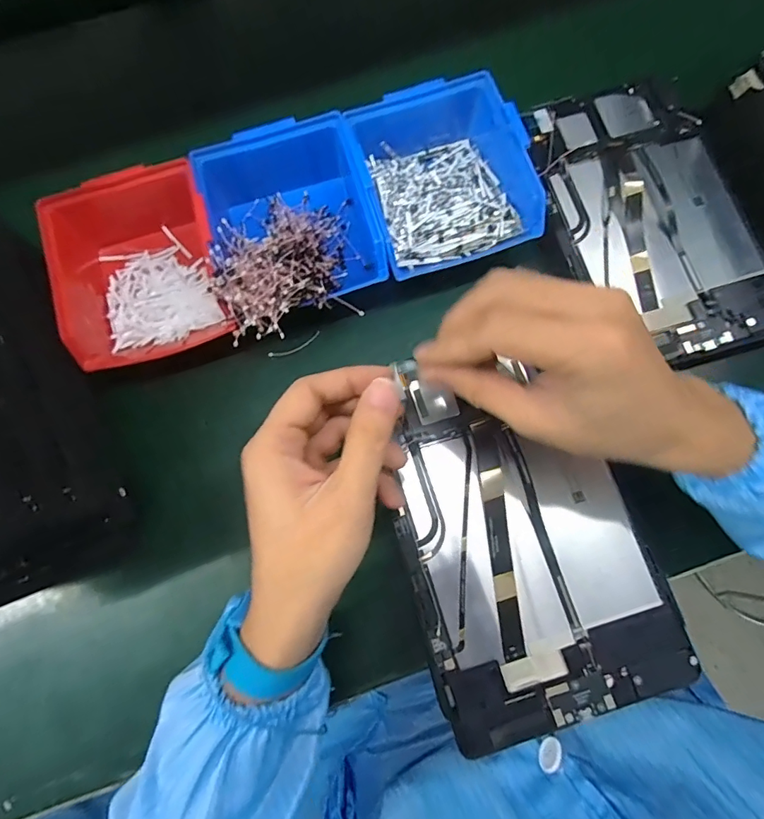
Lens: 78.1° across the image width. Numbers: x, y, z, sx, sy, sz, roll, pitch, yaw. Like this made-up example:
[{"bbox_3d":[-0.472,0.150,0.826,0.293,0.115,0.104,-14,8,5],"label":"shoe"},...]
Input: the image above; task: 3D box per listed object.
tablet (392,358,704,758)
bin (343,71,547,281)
[{"bbox_3d":[0.086,0.077,0.299,0.148,0.014,0.221,-17,76,-2],"label":"tablet"},{"bbox_3d":[0.046,-0.188,0.379,0.125,0.062,0.150,-14,76,-2],"label":"bin"}]

